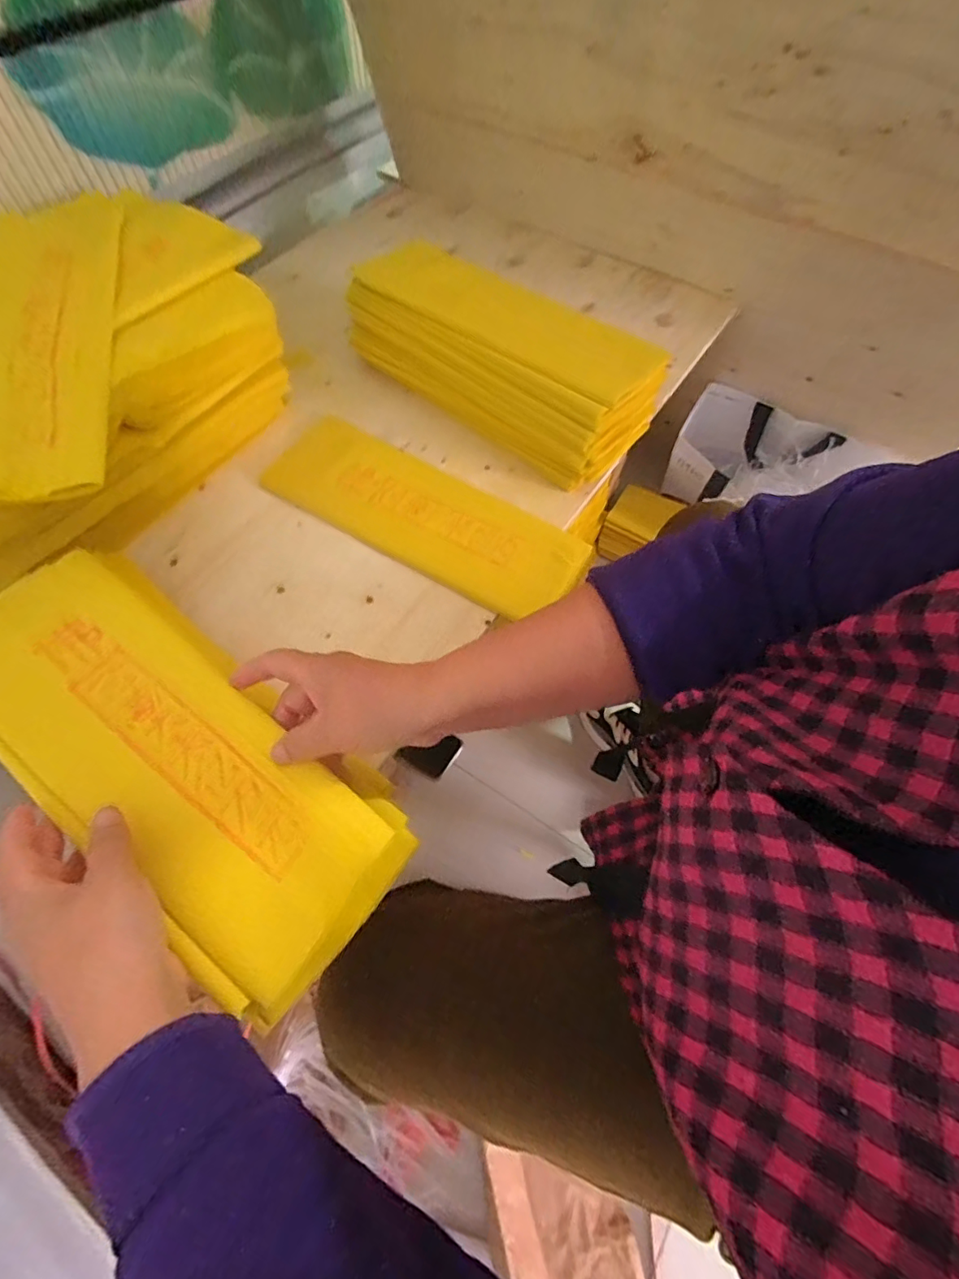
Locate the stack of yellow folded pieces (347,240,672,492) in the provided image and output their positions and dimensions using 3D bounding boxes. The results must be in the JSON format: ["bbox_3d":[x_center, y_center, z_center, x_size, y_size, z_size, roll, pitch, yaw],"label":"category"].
[{"bbox_3d":[0.013,-0.314,0.595,0.363,0.118,0.133,34,66,16],"label":"stack of yellow folded pieces"}]

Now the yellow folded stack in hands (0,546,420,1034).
[{"bbox_3d":[-0.215,0.064,0.353,0.359,0.039,0.135,33,66,17],"label":"yellow folded stack in hands"}]

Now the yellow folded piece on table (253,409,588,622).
[{"bbox_3d":[-0.064,-0.135,0.567,0.350,0.022,0.120,30,66,15],"label":"yellow folded piece on table"}]

